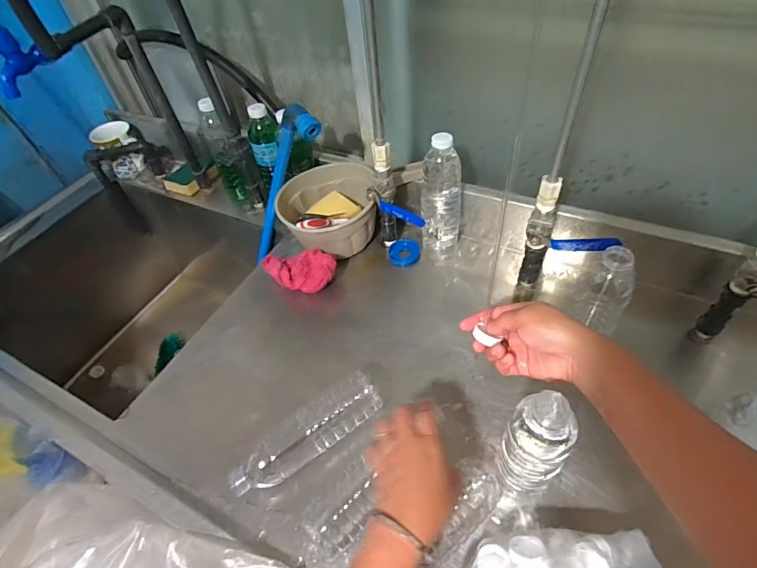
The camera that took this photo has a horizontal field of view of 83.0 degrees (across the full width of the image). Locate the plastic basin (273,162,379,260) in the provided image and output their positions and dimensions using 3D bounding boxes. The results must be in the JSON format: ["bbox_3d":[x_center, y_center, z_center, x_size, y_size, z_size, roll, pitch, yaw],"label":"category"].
[{"bbox_3d":[-0.080,-0.125,0.774,0.162,0.119,0.162,-3,49,4],"label":"plastic basin"}]

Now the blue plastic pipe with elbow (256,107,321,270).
[{"bbox_3d":[-0.172,-0.158,0.759,0.061,0.354,0.046,21,49,-11],"label":"blue plastic pipe with elbow"}]

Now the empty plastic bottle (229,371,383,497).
[{"bbox_3d":[-0.090,0.194,0.549,0.206,0.048,0.060,-32,53,-20],"label":"empty plastic bottle"}]

